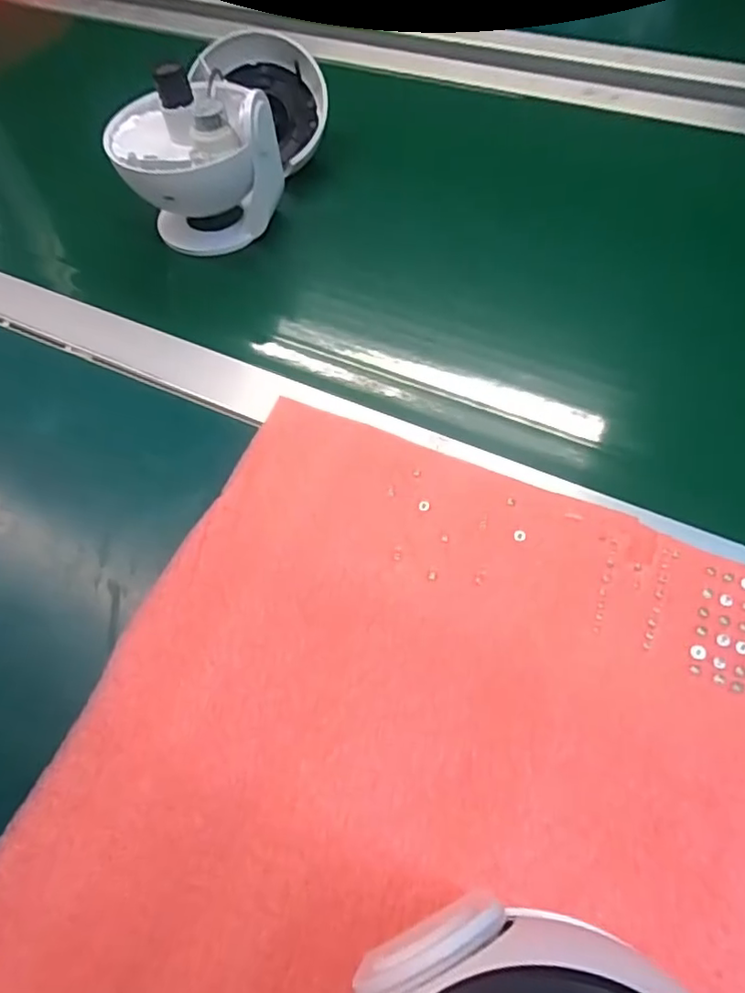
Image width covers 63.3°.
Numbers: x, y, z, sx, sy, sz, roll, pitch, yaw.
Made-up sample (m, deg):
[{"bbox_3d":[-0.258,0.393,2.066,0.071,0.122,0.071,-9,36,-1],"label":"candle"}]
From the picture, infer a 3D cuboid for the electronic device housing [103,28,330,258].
[{"bbox_3d":[-0.114,-0.293,0.486,0.152,0.112,0.171,-9,59,0],"label":"electronic device housing"}]

